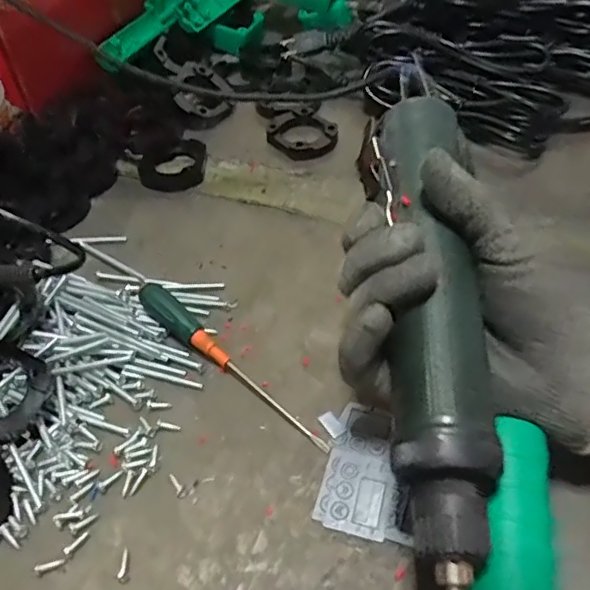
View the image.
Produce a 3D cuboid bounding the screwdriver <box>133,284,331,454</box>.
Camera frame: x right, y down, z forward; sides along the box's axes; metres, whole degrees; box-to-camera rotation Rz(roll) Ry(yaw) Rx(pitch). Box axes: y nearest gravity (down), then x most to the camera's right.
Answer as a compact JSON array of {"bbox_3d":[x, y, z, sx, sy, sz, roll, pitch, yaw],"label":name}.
[{"bbox_3d":[-0.037,0.035,0.332,0.145,0.019,0.017,31,56,25],"label":"screwdriver"}]

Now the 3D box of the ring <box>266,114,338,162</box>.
[{"bbox_3d":[0.006,-0.136,0.493,0.059,0.012,0.059,0,49,0],"label":"ring"}]

